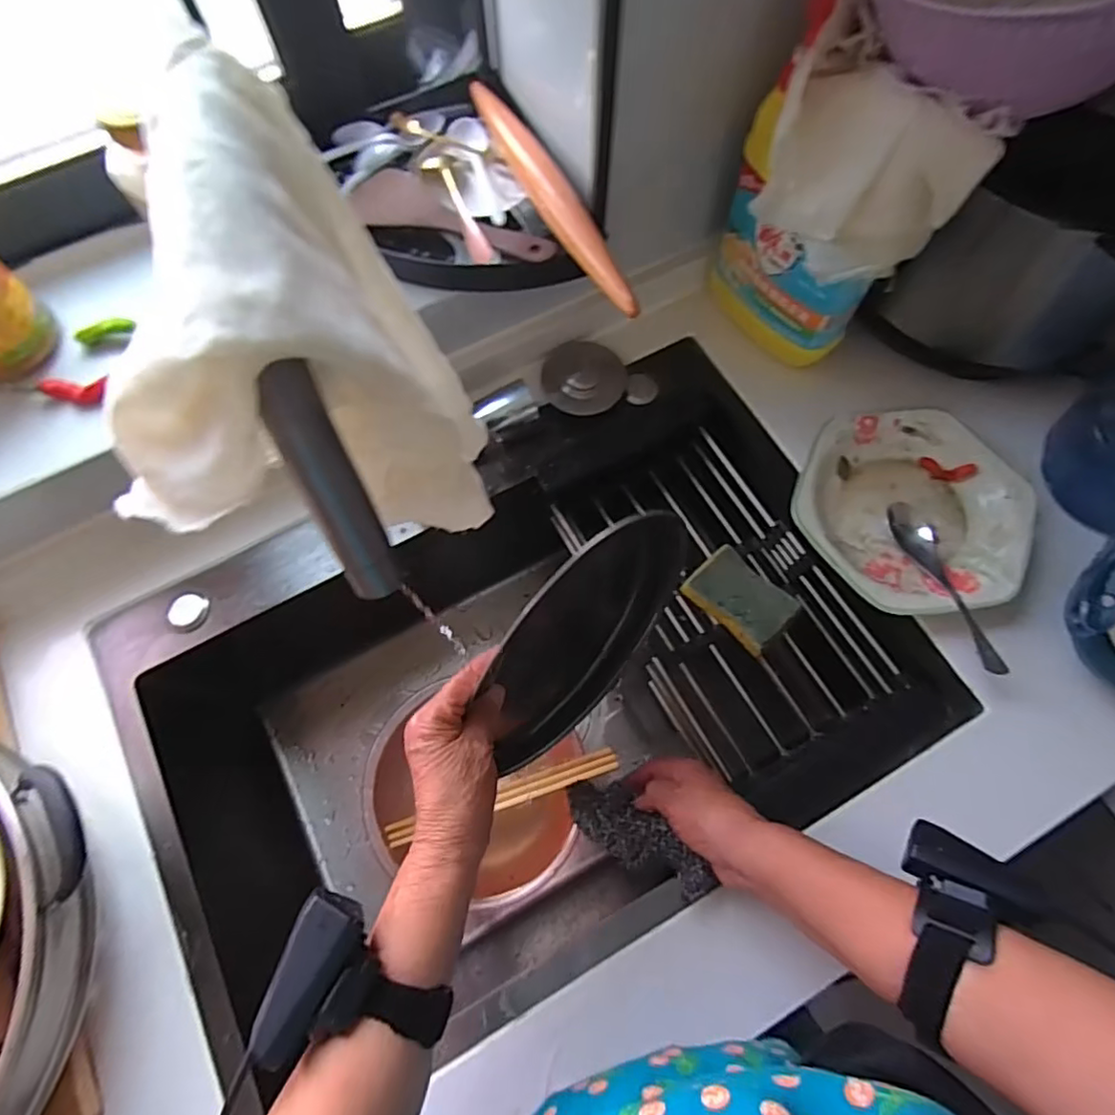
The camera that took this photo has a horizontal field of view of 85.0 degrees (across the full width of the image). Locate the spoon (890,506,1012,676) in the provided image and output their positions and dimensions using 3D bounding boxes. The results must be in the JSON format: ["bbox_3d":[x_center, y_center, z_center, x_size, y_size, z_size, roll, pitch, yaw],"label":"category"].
[{"bbox_3d":[0.328,0.023,0.513,0.027,0.032,0.155,-18,71,-5],"label":"spoon"}]

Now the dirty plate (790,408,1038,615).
[{"bbox_3d":[0.310,-0.043,0.540,0.188,0.032,0.184,0,70,1],"label":"dirty plate"}]

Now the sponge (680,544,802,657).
[{"bbox_3d":[0.177,0.040,0.594,0.061,0.034,0.096,-43,75,-13],"label":"sponge"}]

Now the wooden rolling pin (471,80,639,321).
[{"bbox_3d":[-0.008,-0.299,0.495,0.028,0.022,0.290,-26,72,-8],"label":"wooden rolling pin"}]

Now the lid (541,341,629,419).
[{"bbox_3d":[0.026,-0.177,0.603,0.081,0.016,0.075,0,70,1],"label":"lid"}]

